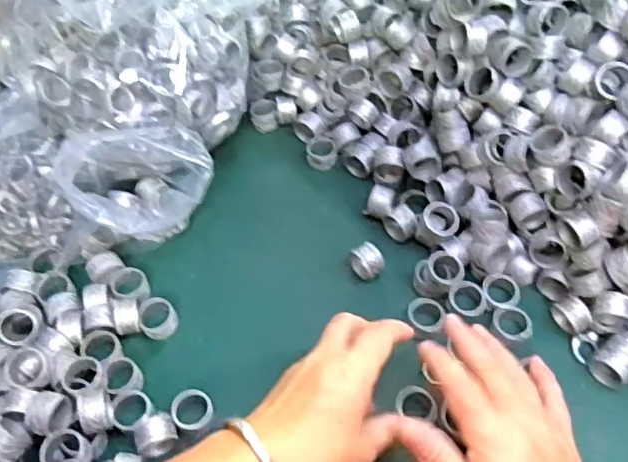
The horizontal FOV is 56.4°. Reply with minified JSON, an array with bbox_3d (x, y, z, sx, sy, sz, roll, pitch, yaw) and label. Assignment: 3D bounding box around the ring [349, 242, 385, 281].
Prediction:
[{"bbox_3d":[0.044,0.025,0.477,0.021,0.025,0.024,-30,61,-18],"label":"ring"}]

